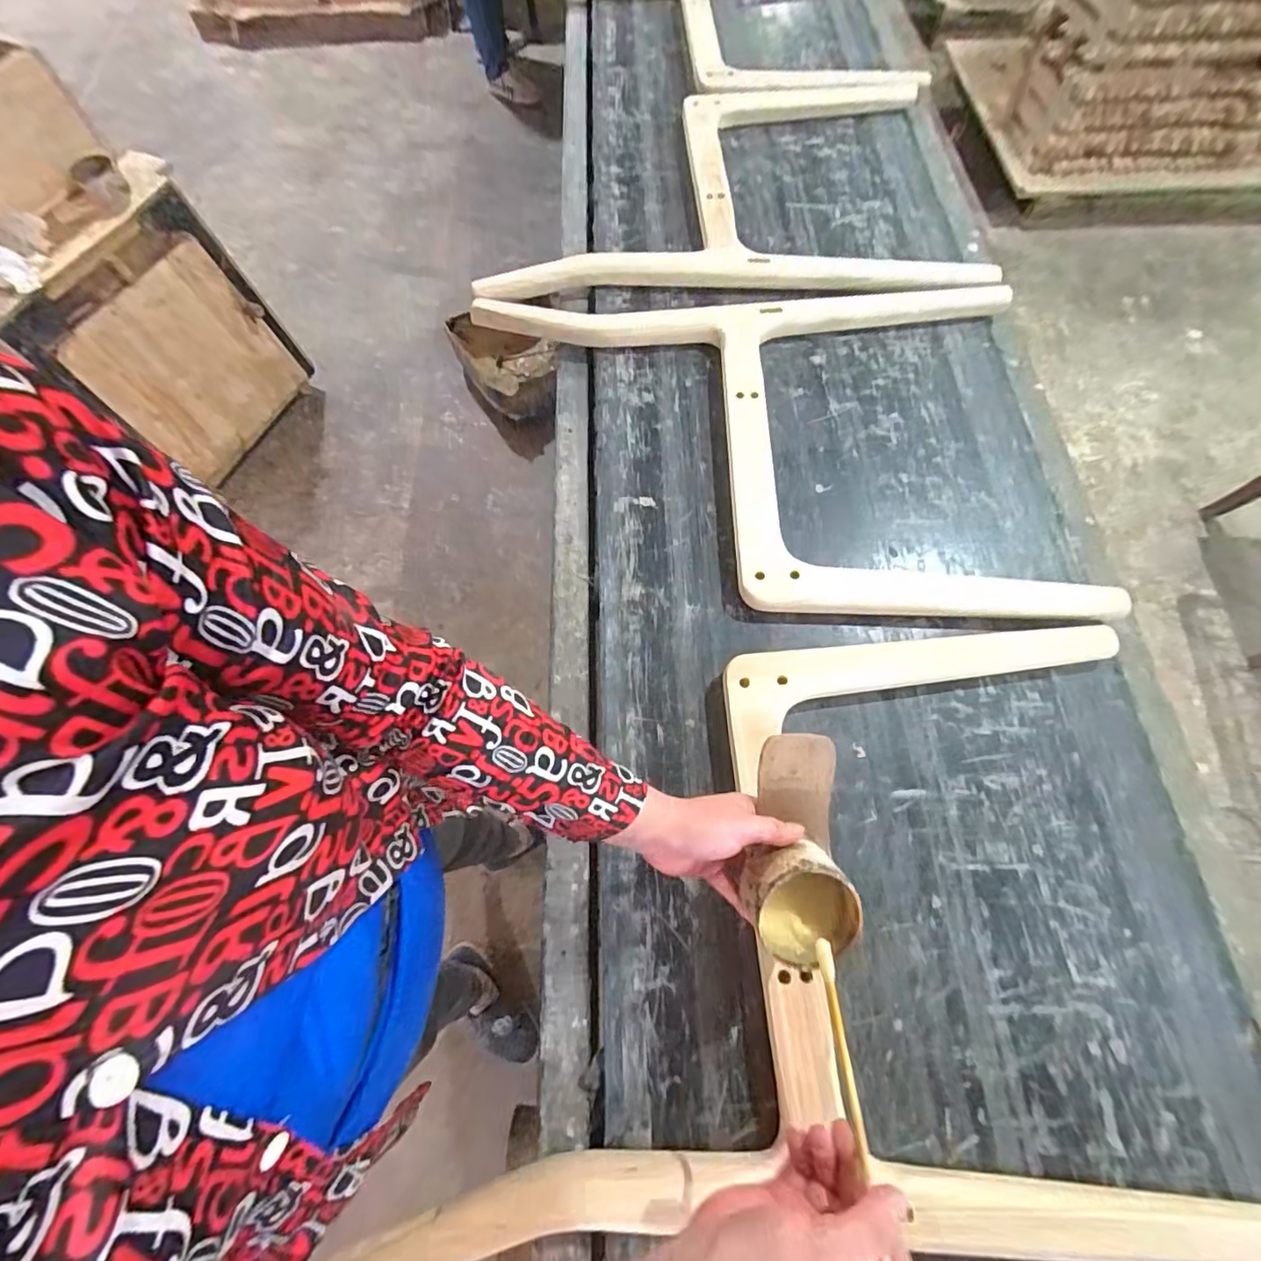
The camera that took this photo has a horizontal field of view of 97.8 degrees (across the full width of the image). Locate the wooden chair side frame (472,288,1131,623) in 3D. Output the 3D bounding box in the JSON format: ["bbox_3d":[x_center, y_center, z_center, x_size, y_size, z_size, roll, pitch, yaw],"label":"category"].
[{"bbox_3d":[0.164,-0.260,0.712,0.761,0.037,0.522,1,68,2],"label":"wooden chair side frame"}]

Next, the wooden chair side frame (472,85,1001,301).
[{"bbox_3d":[0.147,-0.738,0.905,0.728,0.053,0.549,-3,67,0],"label":"wooden chair side frame"}]

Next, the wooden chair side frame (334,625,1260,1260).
[{"bbox_3d":[0.151,0.249,0.507,0.731,0.044,0.500,-2,67,1],"label":"wooden chair side frame"}]

